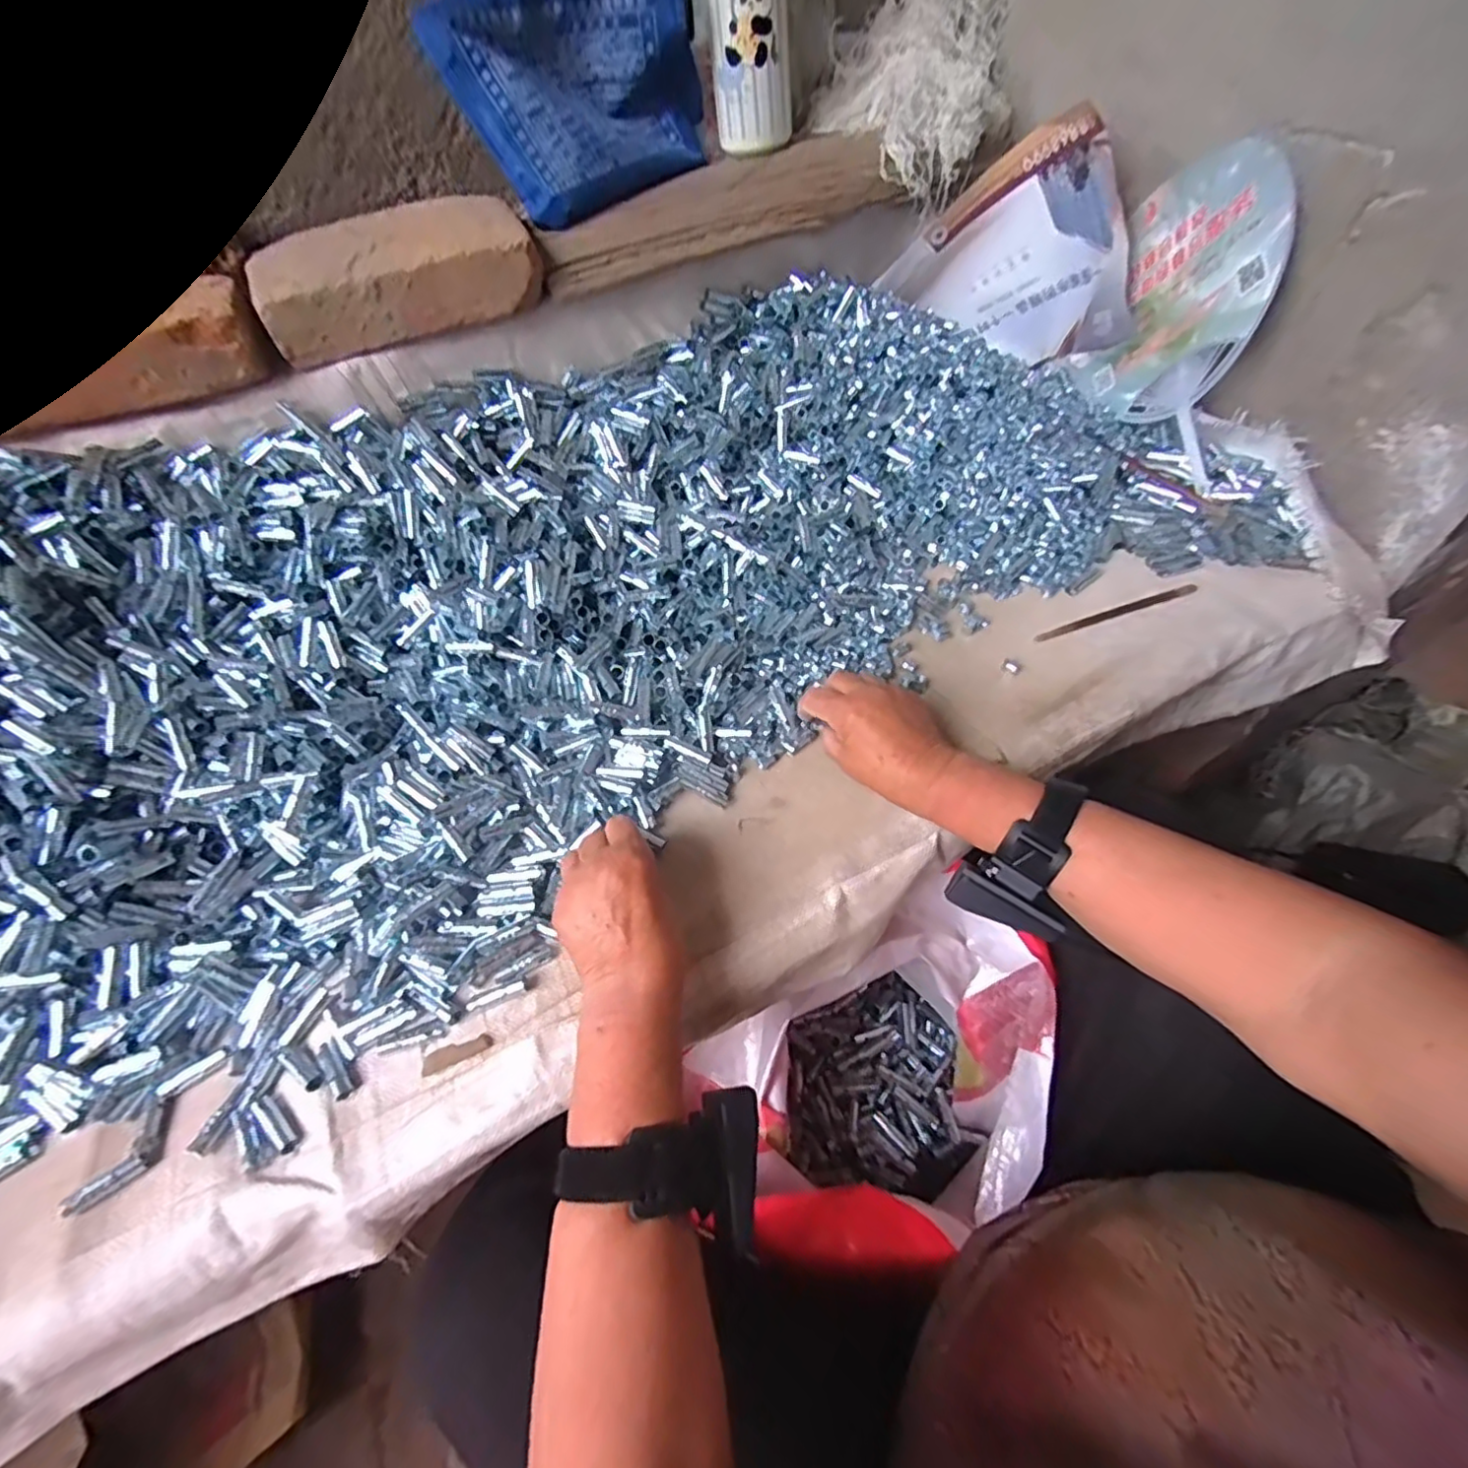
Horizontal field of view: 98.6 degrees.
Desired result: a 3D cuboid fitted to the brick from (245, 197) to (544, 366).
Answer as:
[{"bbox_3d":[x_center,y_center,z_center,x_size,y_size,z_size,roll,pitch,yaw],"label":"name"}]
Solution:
[{"bbox_3d":[-0.292,-0.402,0.558,0.229,0.062,0.090,-23,55,-11],"label":"brick"}]

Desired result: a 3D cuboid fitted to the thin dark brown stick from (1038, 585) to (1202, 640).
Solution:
[{"bbox_3d":[0.341,-0.108,0.564,0.153,0.004,0.013,-18,49,-2],"label":"thin dark brown stick"}]

